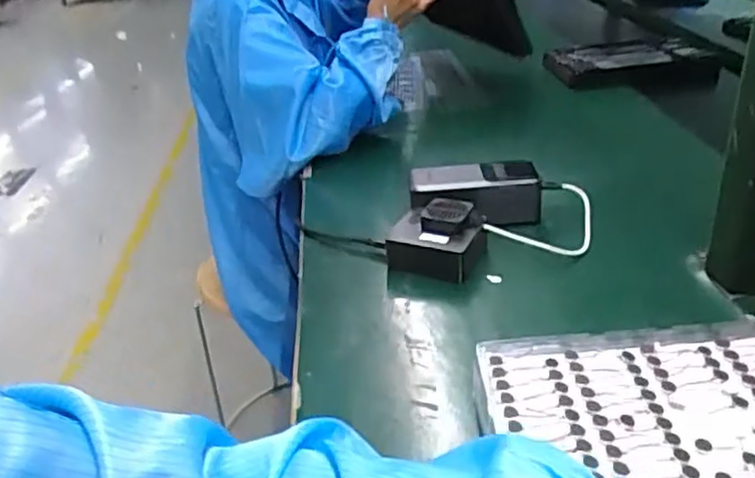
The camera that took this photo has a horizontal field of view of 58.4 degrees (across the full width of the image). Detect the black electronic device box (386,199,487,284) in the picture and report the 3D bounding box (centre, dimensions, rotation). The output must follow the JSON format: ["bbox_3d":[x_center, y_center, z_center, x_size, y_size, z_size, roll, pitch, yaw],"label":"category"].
[{"bbox_3d":[0.055,0.000,0.630,0.090,0.052,0.080,4,30,14],"label":"black electronic device box"}]

